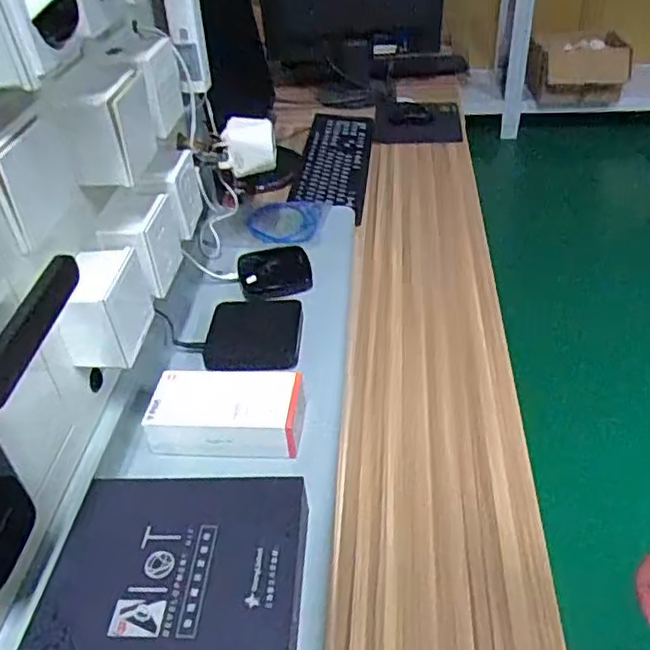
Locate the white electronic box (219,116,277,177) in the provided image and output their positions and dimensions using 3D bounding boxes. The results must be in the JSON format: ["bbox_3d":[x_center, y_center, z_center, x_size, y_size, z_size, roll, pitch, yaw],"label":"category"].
[{"bbox_3d":[-0.107,-0.252,0.897,0.075,0.067,0.059,-4,39,1],"label":"white electronic box"}]

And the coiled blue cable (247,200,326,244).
[{"bbox_3d":[-0.062,-0.170,1.033,0.112,0.015,0.125,3,40,9],"label":"coiled blue cable"}]

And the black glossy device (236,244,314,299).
[{"bbox_3d":[-0.071,-0.079,0.910,0.100,0.016,0.115,-9,40,-6],"label":"black glossy device"}]

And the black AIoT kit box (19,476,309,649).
[{"bbox_3d":[-0.121,0.215,0.521,0.208,0.046,0.203,0,39,5],"label":"black AIoT kit box"}]

